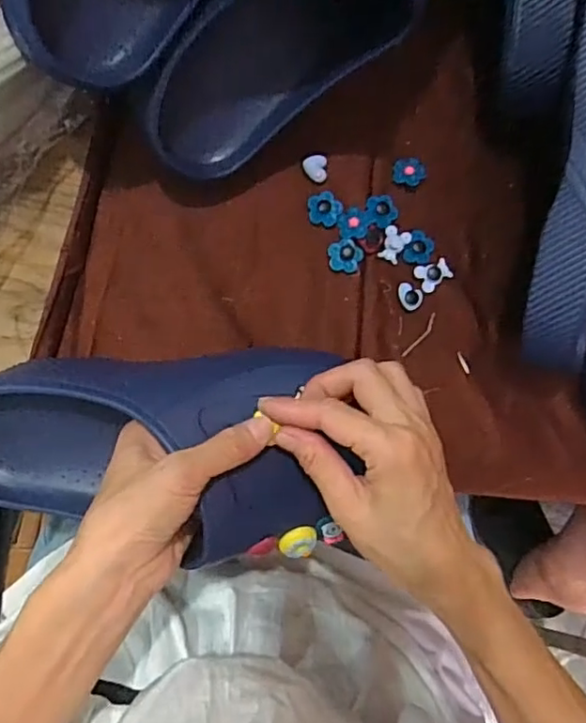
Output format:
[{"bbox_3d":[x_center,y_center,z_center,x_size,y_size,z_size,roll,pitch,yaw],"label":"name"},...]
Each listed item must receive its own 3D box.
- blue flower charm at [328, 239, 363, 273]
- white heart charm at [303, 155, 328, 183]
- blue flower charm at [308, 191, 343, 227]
[{"bbox_3d":[0.039,-0.077,0.436,0.025,0.004,0.023,1,86,-9],"label":"blue flower charm"},{"bbox_3d":[0.017,-0.142,0.440,0.018,0.004,0.020,0,86,-9],"label":"white heart charm"},{"bbox_3d":[0.023,-0.113,0.438,0.024,0.005,0.025,1,86,-9],"label":"blue flower charm"}]

